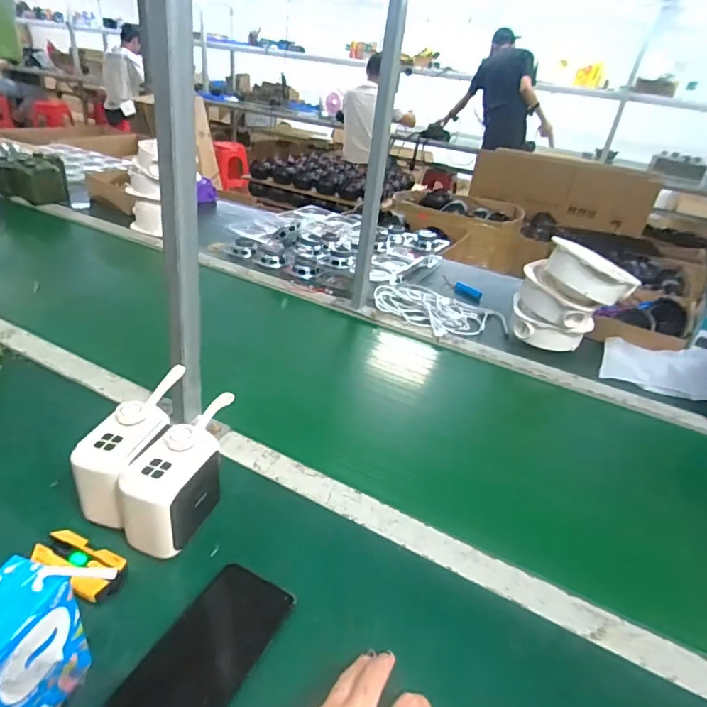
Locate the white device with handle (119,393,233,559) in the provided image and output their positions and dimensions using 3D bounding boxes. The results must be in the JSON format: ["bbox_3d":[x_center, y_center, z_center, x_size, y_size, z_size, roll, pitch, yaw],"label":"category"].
[{"bbox_3d":[-0.155,0.114,0.453,0.054,0.095,0.142,18,32,16],"label":"white device with handle"}]

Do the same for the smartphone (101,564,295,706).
[{"bbox_3d":[-0.115,0.230,0.356,0.076,0.006,0.149,21,33,20],"label":"smartphone"}]

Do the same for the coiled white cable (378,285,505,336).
[{"bbox_3d":[0.174,-0.091,0.948,0.244,0.025,0.168,21,33,20],"label":"coiled white cable"}]

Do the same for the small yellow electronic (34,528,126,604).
[{"bbox_3d":[-0.233,0.180,0.404,0.077,0.020,0.037,17,32,15],"label":"small yellow electronic"}]

